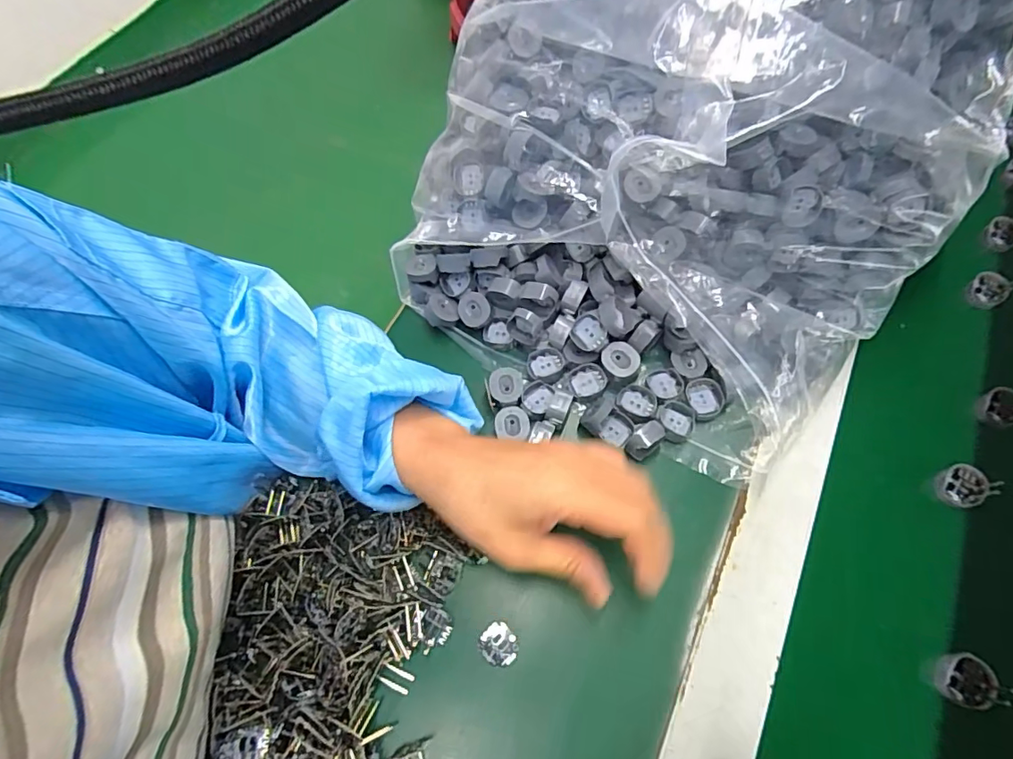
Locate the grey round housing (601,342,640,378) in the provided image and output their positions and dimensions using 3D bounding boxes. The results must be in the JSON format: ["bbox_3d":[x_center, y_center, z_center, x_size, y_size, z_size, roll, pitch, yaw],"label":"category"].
[{"bbox_3d":[0.085,-0.015,0.385,0.025,0.009,0.026,-2,81,15],"label":"grey round housing"}]

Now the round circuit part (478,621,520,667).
[{"bbox_3d":[-0.005,0.168,0.328,0.023,0.009,0.024,-1,64,3],"label":"round circuit part"}]

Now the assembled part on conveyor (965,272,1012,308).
[{"bbox_3d":[0.392,-0.074,0.422,0.033,0.017,0.026,-32,66,-12],"label":"assembled part on conveyor"}]

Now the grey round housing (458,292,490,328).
[{"bbox_3d":[-0.025,-0.055,0.415,0.027,0.010,0.027,-3,78,15],"label":"grey round housing"}]

